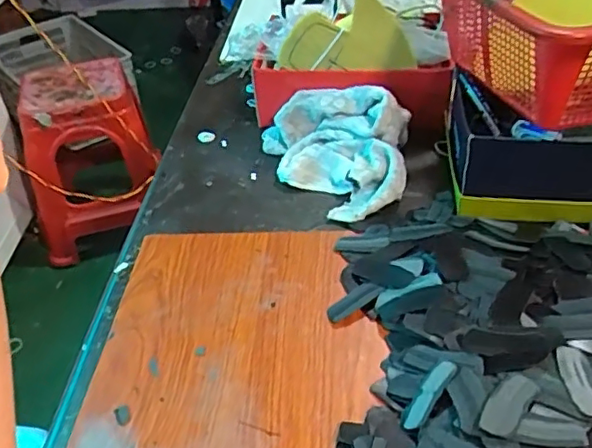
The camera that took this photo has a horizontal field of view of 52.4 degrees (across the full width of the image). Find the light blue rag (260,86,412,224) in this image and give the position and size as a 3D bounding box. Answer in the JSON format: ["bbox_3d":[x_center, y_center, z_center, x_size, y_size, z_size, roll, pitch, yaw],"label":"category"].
[{"bbox_3d":[0.043,-0.102,0.766,0.194,0.078,0.177,4,40,9],"label":"light blue rag"}]

